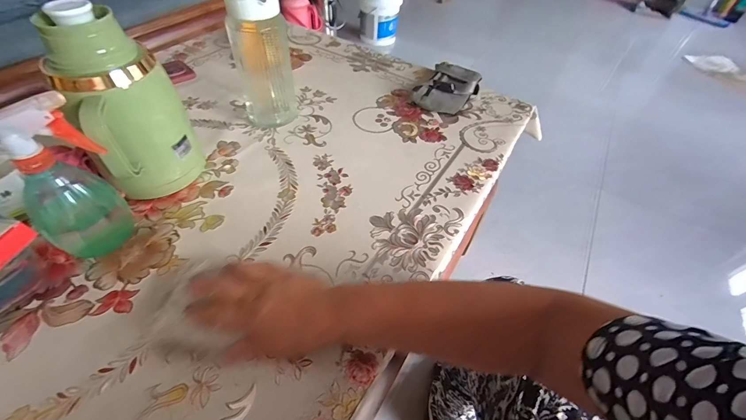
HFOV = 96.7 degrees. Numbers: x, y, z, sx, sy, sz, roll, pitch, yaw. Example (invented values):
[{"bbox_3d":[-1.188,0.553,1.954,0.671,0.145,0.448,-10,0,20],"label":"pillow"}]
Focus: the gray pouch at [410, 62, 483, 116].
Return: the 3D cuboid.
[{"bbox_3d":[0.166,-0.266,0.715,0.112,0.034,0.185,24,52,15],"label":"gray pouch"}]

